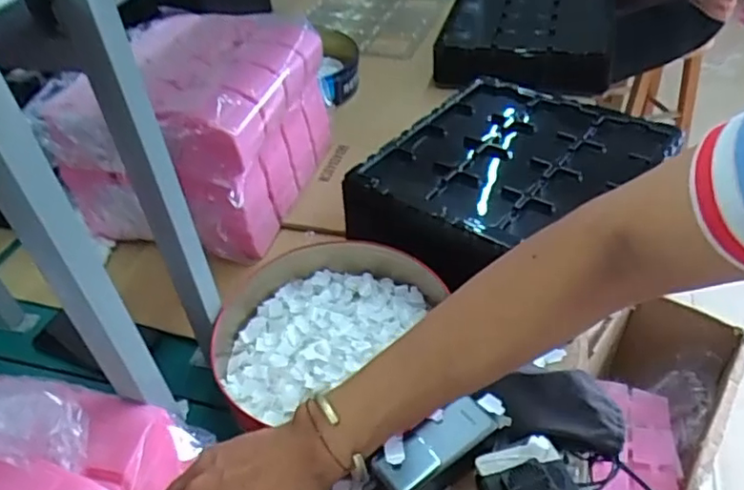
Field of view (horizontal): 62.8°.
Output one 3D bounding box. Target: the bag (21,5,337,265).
[{"bbox_3d":[-0.268,-0.185,0.942,0.309,0.223,0.330,6,43,13],"label":"bag"}]

